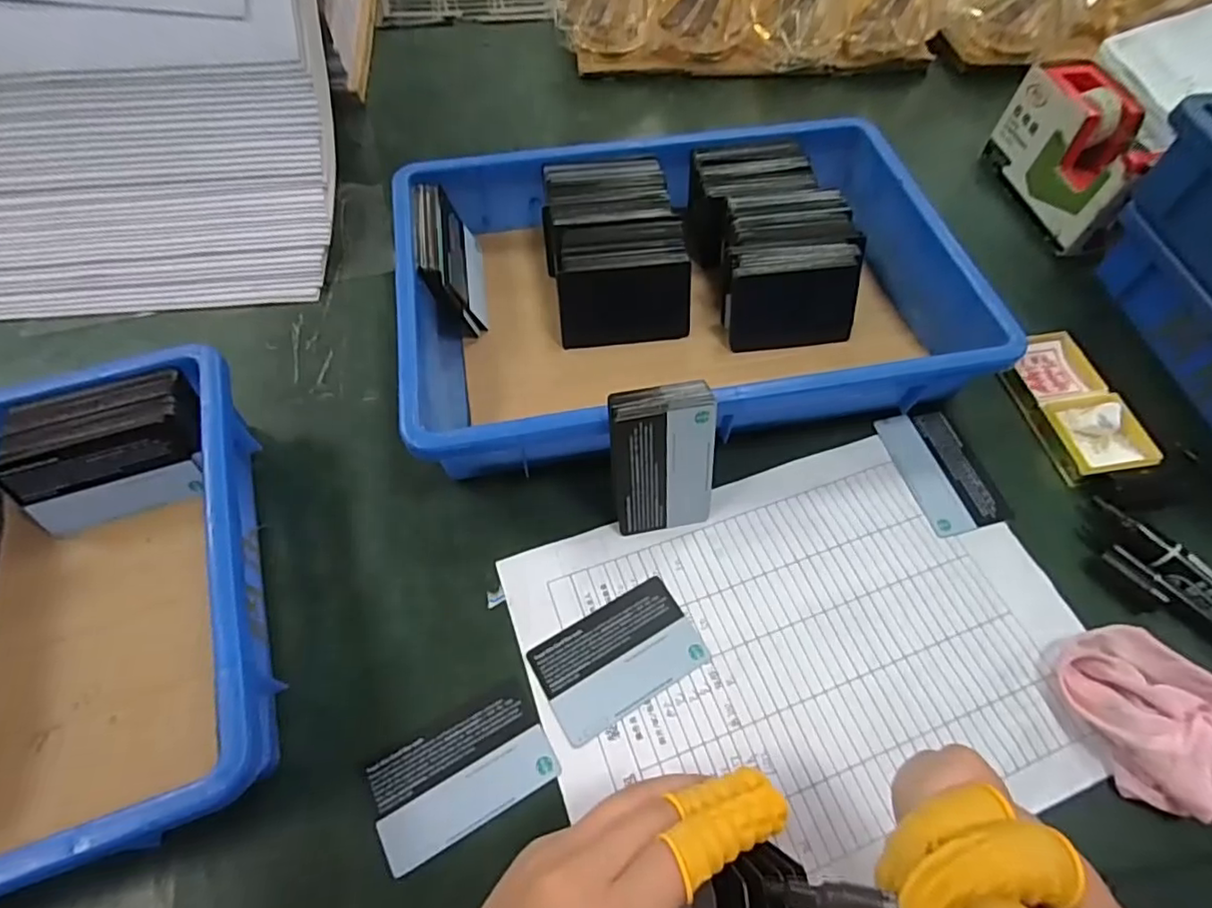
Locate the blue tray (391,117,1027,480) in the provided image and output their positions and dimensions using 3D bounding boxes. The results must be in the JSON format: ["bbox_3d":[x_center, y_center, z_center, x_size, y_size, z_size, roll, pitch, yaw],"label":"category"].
[{"bbox_3d":[0.047,-0.120,0.415,0.357,0.061,0.244,-11,61,-7],"label":"blue tray"}]

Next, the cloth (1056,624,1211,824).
[{"bbox_3d":[0.293,0.146,0.288,0.137,0.027,0.070,33,65,17],"label":"cloth"}]

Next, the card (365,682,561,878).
[{"bbox_3d":[-0.069,0.153,0.288,0.082,0.004,0.050,-25,63,-17],"label":"card"}]

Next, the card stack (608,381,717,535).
[{"bbox_3d":[0.031,0.005,0.332,0.056,0.087,0.015,-9,38,-6],"label":"card stack"}]

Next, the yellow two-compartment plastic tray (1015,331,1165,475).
[{"bbox_3d":[0.312,-0.037,0.401,0.052,0.019,0.112,-4,60,-3],"label":"yellow two-compartment plastic tray"}]

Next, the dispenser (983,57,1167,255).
[{"bbox_3d":[0.378,-0.235,0.482,0.051,0.088,0.138,-9,61,-6],"label":"dispenser"}]

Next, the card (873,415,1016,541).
[{"bbox_3d":[0.214,0.009,0.380,0.051,0.004,0.083,-12,61,-7],"label":"card"}]

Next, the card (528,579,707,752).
[{"bbox_3d":[0.007,0.106,0.317,0.084,0.004,0.053,-28,64,-15],"label":"card"}]

